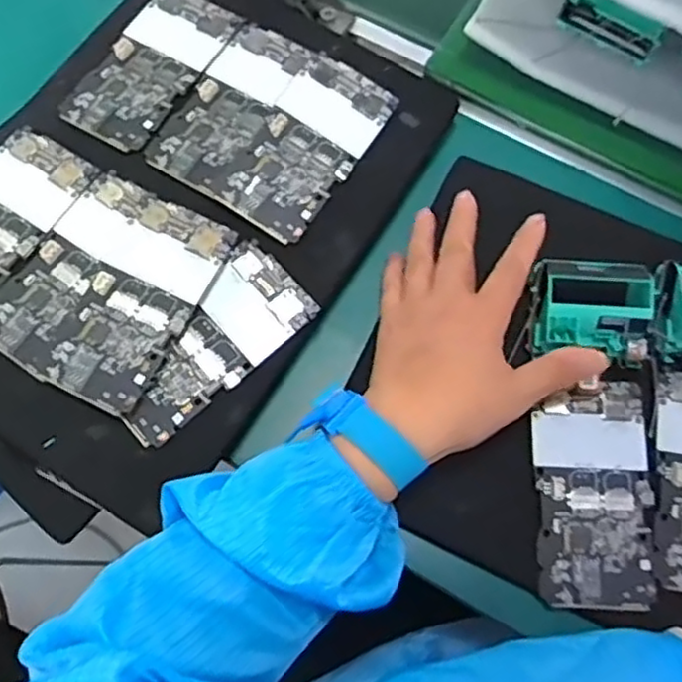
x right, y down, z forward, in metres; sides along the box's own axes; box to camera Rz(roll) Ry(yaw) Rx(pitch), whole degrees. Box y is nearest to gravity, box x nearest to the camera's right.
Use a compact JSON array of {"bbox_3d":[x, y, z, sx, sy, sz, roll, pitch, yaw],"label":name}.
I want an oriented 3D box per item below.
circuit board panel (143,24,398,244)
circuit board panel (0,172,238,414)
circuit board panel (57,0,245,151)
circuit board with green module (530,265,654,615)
[{"bbox_3d":[-0.046,-0.144,0.453,0.120,0.007,0.129,30,74,9],"label":"circuit board panel"},{"bbox_3d":[-0.141,-0.034,0.414,0.108,0.006,0.128,27,73,8],"label":"circuit board panel"},{"bbox_3d":[-0.129,-0.190,0.471,0.067,0.009,0.128,27,73,8],"label":"circuit board panel"},{"bbox_3d":[0.151,0.053,0.409,0.068,0.033,0.197,1,85,0],"label":"circuit board with green module"}]

